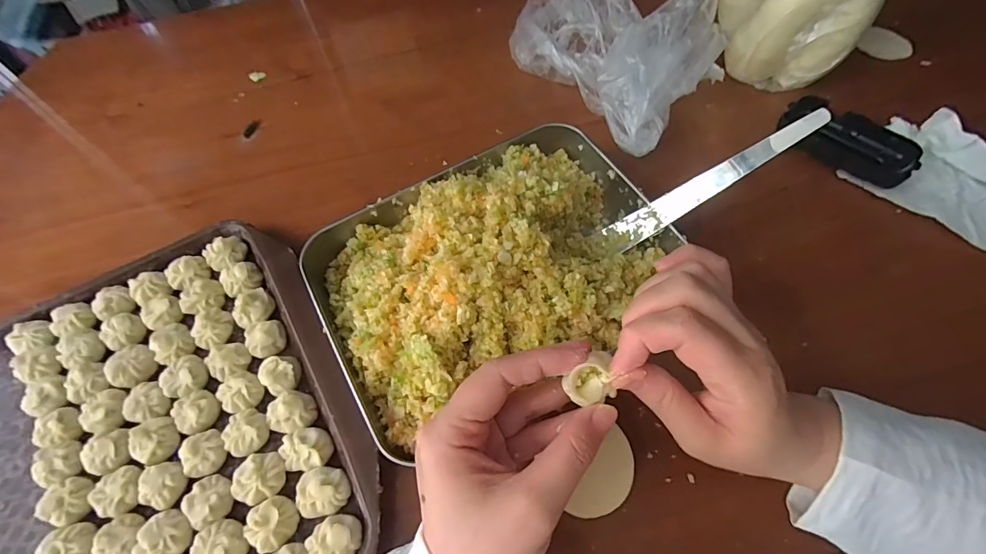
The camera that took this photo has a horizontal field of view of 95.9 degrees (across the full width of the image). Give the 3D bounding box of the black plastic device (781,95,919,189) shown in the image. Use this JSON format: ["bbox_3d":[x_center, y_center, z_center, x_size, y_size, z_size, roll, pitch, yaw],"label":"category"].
[{"bbox_3d":[0.316,-0.121,0.399,0.048,0.023,0.108,-38,63,-18],"label":"black plastic device"}]

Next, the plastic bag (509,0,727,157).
[{"bbox_3d":[0.116,-0.232,0.440,0.146,0.077,0.234,-32,63,-12],"label":"plastic bag"}]

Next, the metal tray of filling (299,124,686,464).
[{"bbox_3d":[0.002,-0.017,0.330,0.258,0.061,0.189,-28,64,-12],"label":"metal tray of filling"}]

